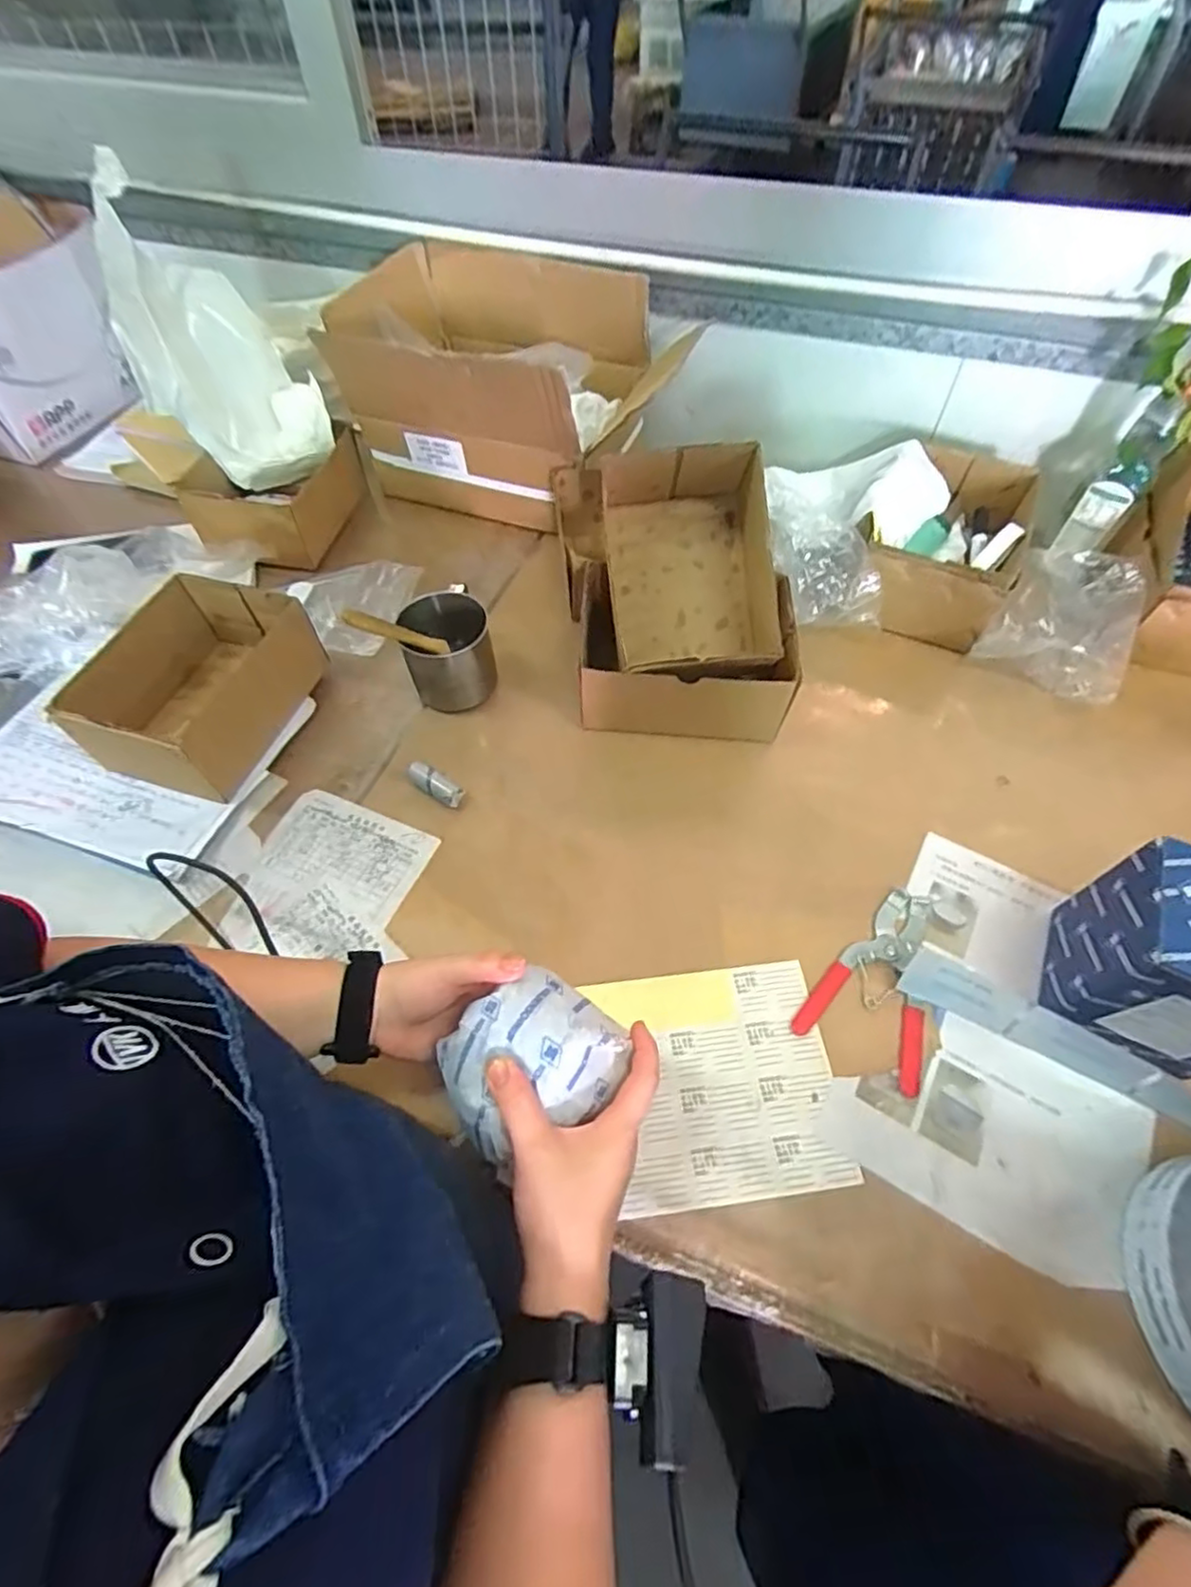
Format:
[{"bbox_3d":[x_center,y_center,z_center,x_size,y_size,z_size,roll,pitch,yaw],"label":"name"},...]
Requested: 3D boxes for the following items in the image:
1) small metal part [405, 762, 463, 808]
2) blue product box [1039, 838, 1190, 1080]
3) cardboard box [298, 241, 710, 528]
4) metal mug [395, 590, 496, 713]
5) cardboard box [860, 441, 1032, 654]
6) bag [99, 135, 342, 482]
[{"bbox_3d":[-0.153,-0.010,0.619,0.060,0.017,0.021,26,60,18],"label":"small metal part"},{"bbox_3d":[0.415,0.124,0.469,0.113,0.132,0.108,26,60,18],"label":"blue product box"},{"bbox_3d":[-0.112,-0.509,0.838,0.389,0.217,0.273,21,59,15],"label":"cardboard box"},{"bbox_3d":[-0.149,-0.143,0.672,0.087,0.084,0.092,-11,56,-6],"label":"metal mug"},{"bbox_3d":[0.390,-0.282,0.743,0.160,0.100,0.210,16,58,12],"label":"cardboard box"},{"bbox_3d":[-0.456,-0.515,0.775,0.260,0.227,0.143,29,62,18],"label":"bag"}]

